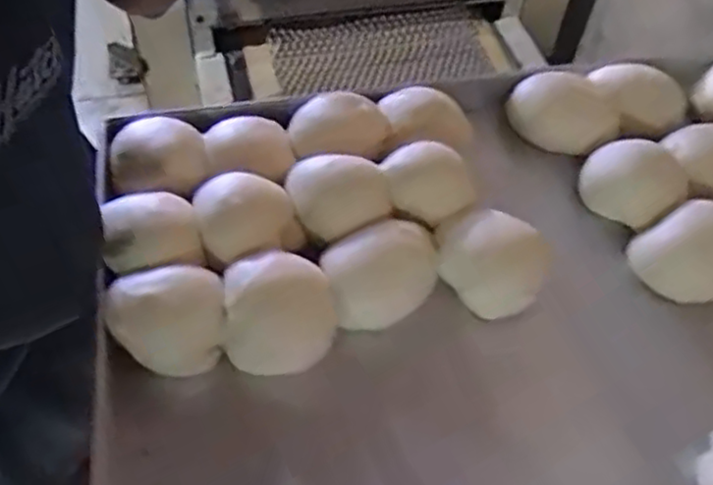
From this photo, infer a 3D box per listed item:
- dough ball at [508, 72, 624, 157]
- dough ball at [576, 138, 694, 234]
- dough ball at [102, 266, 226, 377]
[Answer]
[{"bbox_3d":[0.188,-0.120,0.635,0.100,0.039,0.072,13,52,7],"label":"dough ball"},{"bbox_3d":[0.233,-0.053,0.586,0.069,0.042,0.085,-35,61,-26],"label":"dough ball"},{"bbox_3d":[-0.125,0.054,0.475,0.084,0.042,0.068,-7,52,-9],"label":"dough ball"}]

